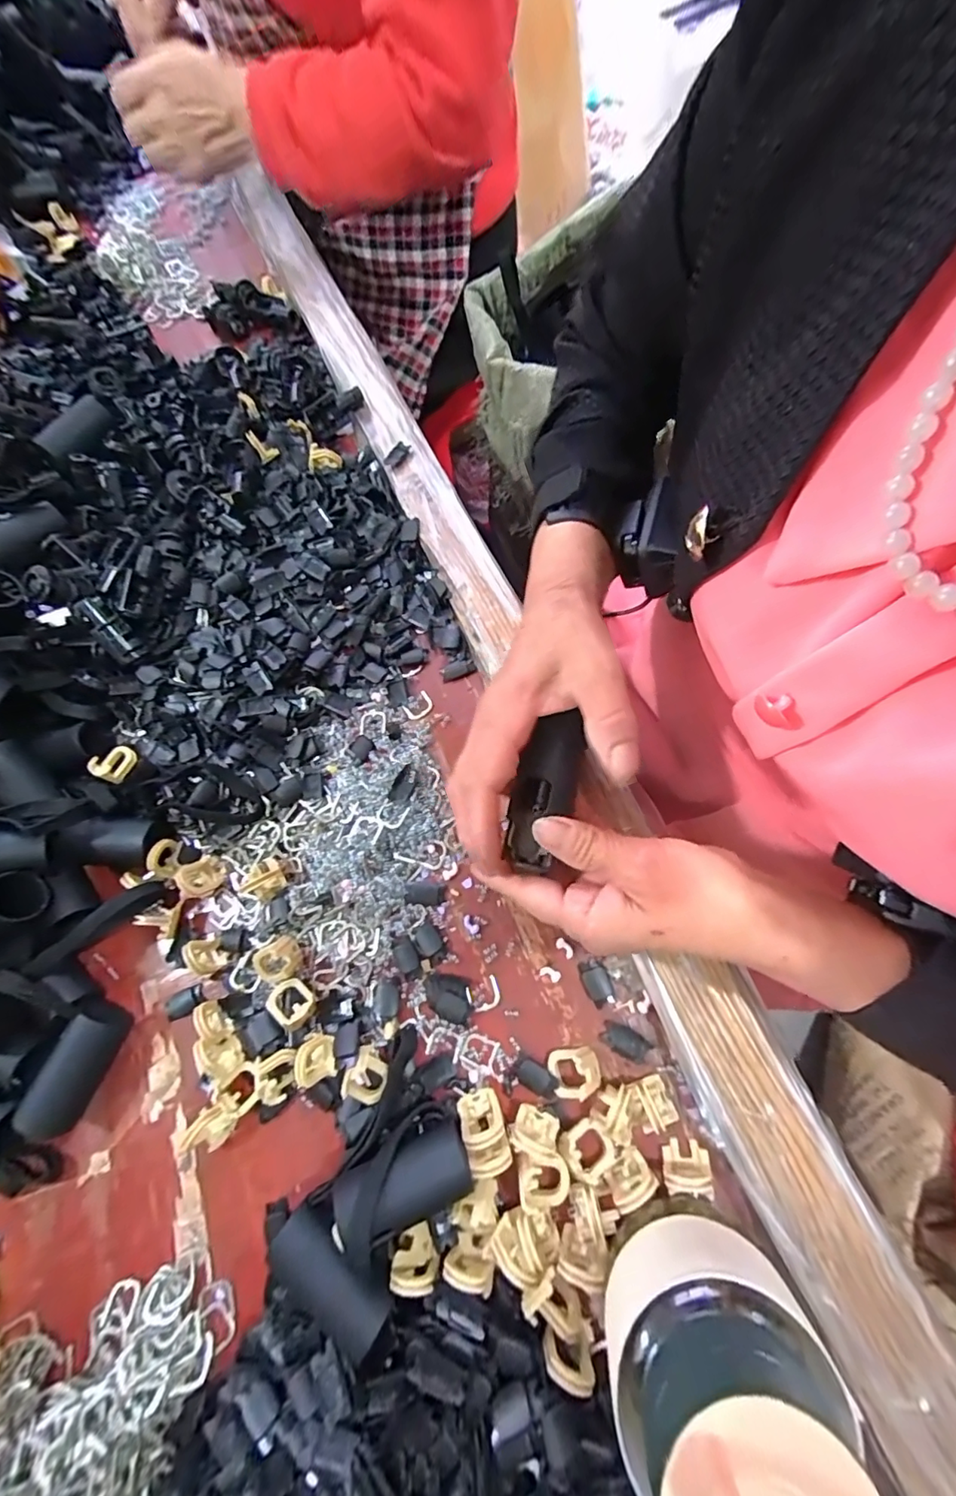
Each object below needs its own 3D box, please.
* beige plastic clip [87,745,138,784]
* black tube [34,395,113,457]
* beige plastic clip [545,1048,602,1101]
[{"bbox_3d":[-0.244,0.009,0.341,0.026,0.006,0.025,23,75,14],"label":"beige plastic clip"},{"bbox_3d":[-0.342,-0.272,0.430,0.062,0.018,0.019,-44,71,-9],"label":"black tube"},{"bbox_3d":[0.050,0.167,0.261,0.025,0.015,0.021,-19,70,1],"label":"beige plastic clip"}]

